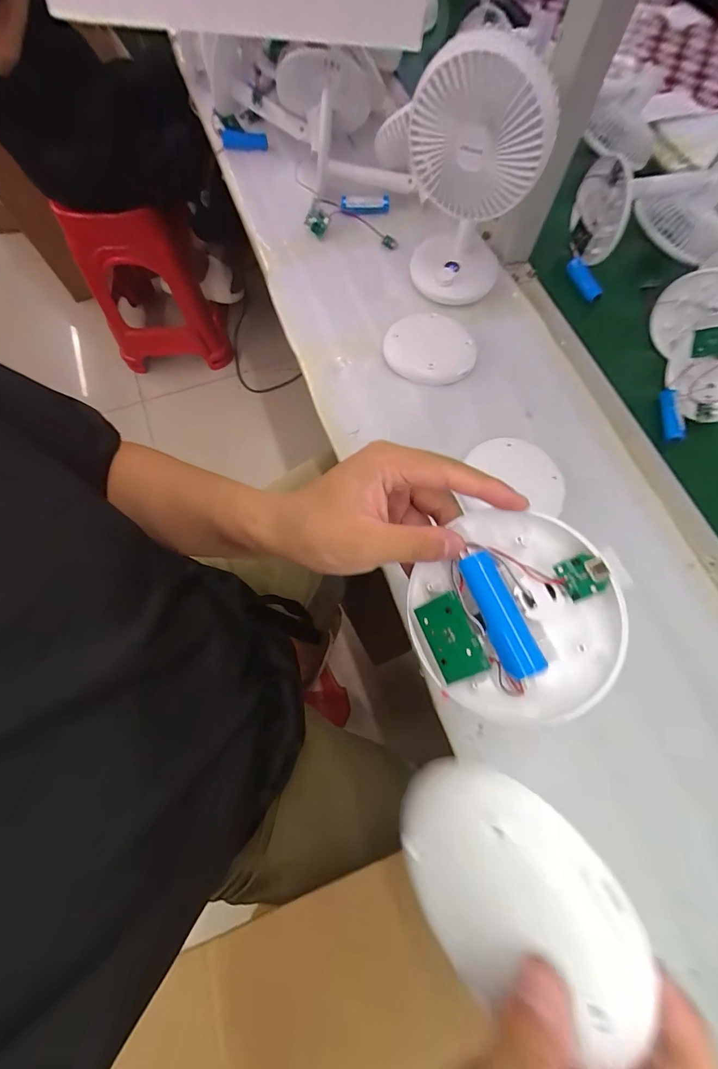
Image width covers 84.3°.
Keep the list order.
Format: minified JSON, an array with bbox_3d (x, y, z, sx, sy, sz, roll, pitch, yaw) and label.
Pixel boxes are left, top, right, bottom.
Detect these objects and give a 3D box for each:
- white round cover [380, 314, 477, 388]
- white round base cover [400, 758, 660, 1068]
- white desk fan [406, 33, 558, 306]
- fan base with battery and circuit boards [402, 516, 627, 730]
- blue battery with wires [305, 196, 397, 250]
[{"bbox_3d":[0.084,-0.216,0.457,0.099,0.017,0.098,-1,69,2],"label":"white round cover"},{"bbox_3d":[0.059,0.149,0.167,0.100,0.012,0.087,-2,85,45],"label":"white round base cover"},{"bbox_3d":[0.107,-0.352,0.392,0.112,0.195,0.117,7,70,3],"label":"white desk fan"},{"bbox_3d":[0.075,0.044,0.208,0.103,0.017,0.106,0,89,32],"label":"fan base with battery and circuit boards"},{"bbox_3d":[-0.001,-0.430,0.533,0.120,0.029,0.077,16,71,6],"label":"blue battery with wires"}]

